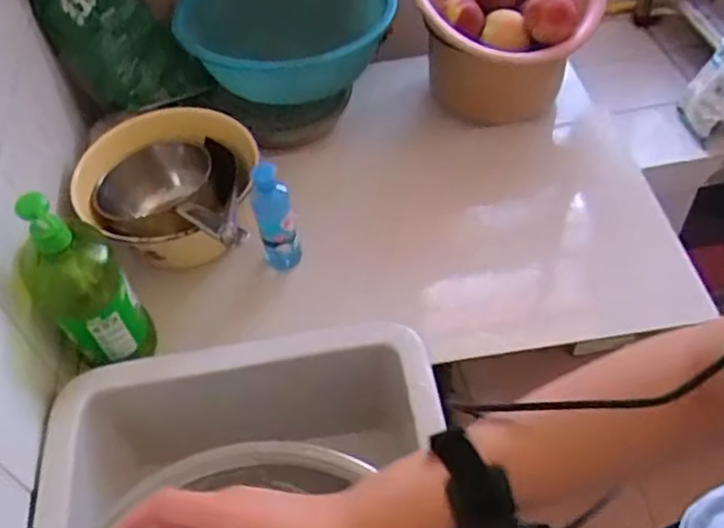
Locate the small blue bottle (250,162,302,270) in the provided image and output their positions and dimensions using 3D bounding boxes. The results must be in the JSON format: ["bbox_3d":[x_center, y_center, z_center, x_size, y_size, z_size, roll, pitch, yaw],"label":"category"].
[{"bbox_3d":[-0.109,-0.061,0.864,0.047,0.155,0.045,-11,50,-5],"label":"small blue bottle"}]

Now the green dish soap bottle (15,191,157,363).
[{"bbox_3d":[-0.303,0.028,0.759,0.093,0.255,0.091,-33,55,-21],"label":"green dish soap bottle"}]

